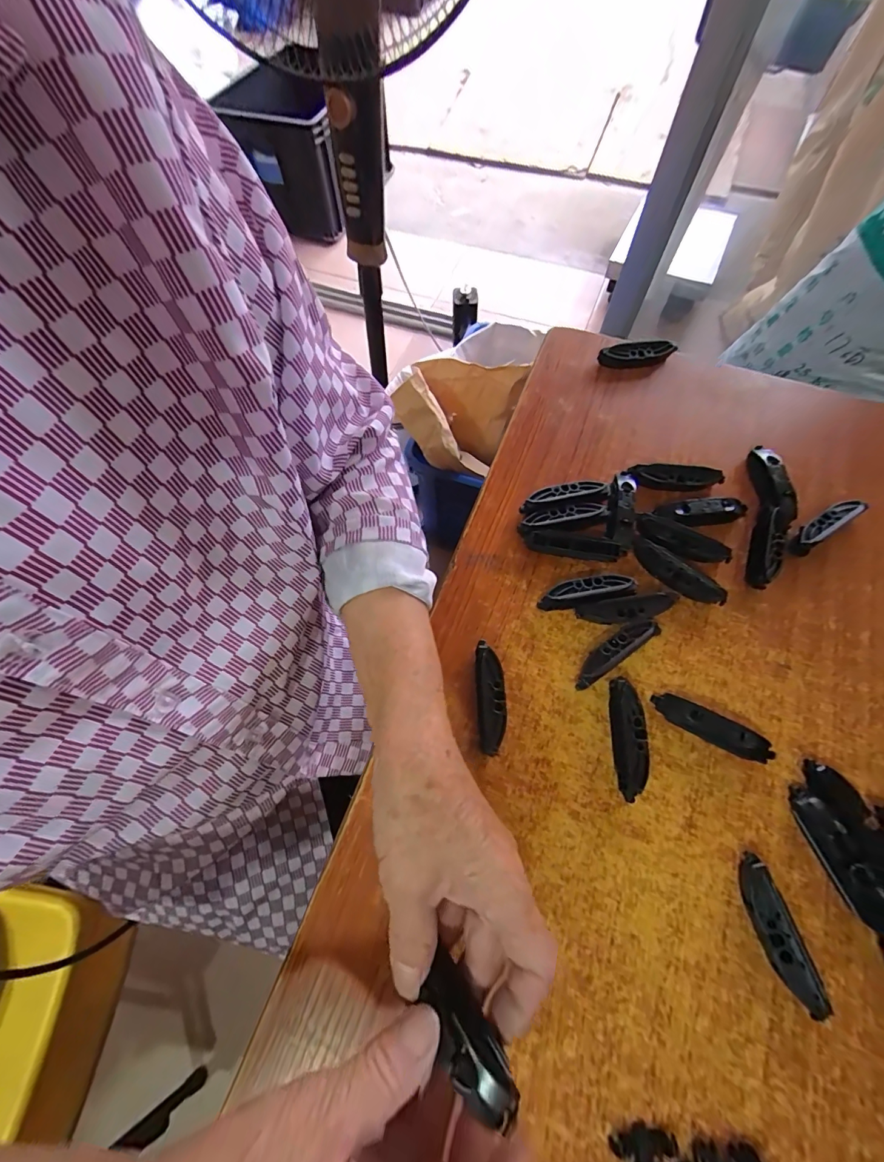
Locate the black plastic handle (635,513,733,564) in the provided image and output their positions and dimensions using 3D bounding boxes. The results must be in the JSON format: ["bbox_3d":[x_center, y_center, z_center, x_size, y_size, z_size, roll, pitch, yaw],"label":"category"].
[{"bbox_3d":[0.204,-0.032,0.356,0.078,0.019,0.023,27,71,13],"label":"black plastic handle"}]

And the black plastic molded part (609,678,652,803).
[{"bbox_3d":[0.135,0.113,0.300,0.022,0.019,0.079,1,67,3],"label":"black plastic molded part"}]

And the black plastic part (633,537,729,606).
[{"bbox_3d":[0.192,-0.005,0.342,0.080,0.021,0.020,39,74,17],"label":"black plastic part"}]

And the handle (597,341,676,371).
[{"bbox_3d":[0.204,-0.238,0.438,0.074,0.028,0.019,5,67,5],"label":"handle"}]

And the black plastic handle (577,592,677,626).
[{"bbox_3d":[0.147,0.024,0.333,0.074,0.022,0.019,-7,67,0],"label":"black plastic handle"}]

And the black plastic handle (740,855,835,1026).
[{"bbox_3d":[0.205,0.217,0.255,0.020,0.019,0.081,-15,67,-4],"label":"black plastic handle"}]

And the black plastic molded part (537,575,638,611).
[{"bbox_3d":[0.119,0.010,0.342,0.076,0.017,0.022,-11,67,-2],"label":"black plastic molded part"}]

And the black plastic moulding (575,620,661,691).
[{"bbox_3d":[0.133,0.055,0.323,0.077,0.018,0.019,-32,69,-11],"label":"black plastic moulding"}]

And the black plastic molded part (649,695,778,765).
[{"bbox_3d":[0.195,0.106,0.299,0.081,0.021,0.017,26,71,13],"label":"black plastic molded part"}]

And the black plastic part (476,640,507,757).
[{"bbox_3d":[0.038,0.088,0.314,0.020,0.018,0.080,-3,67,1],"label":"black plastic part"}]

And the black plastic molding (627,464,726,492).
[{"bbox_3d":[0.215,-0.093,0.382,0.081,0.021,0.020,1,67,3],"label":"black plastic molding"}]

